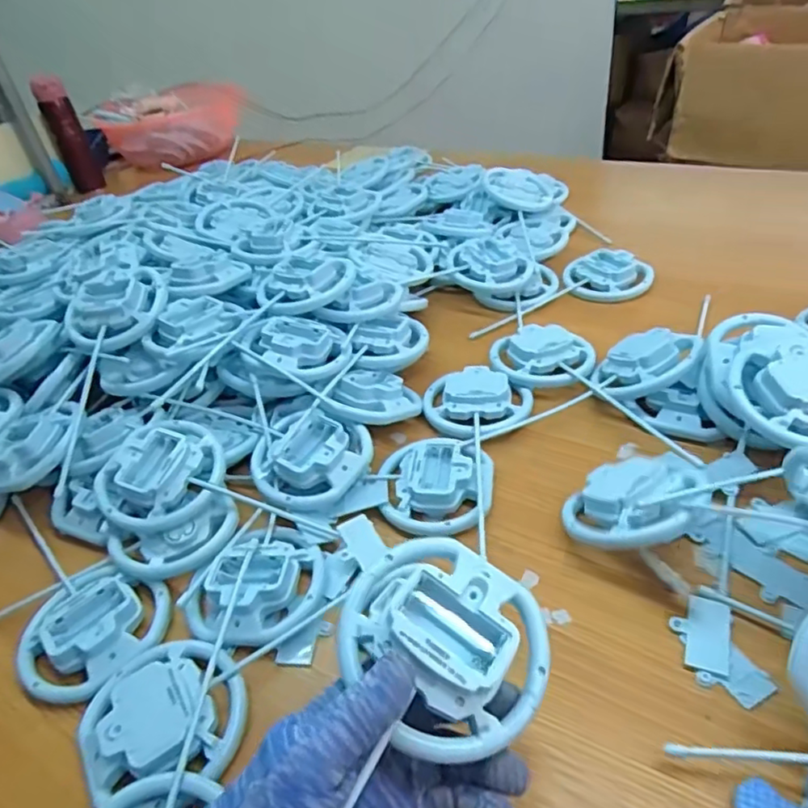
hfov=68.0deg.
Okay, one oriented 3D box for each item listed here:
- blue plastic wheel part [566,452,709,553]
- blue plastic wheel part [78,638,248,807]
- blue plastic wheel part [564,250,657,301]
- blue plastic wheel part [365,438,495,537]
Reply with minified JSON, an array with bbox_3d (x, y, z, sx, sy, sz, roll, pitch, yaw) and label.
[{"bbox_3d":[0.167,0.069,0.436,0.094,0.035,0.094,-7,39,32],"label":"blue plastic wheel part"},{"bbox_3d":[-0.152,0.186,0.375,0.097,0.021,0.090,-12,40,-3],"label":"blue plastic wheel part"},{"bbox_3d":[0.251,-0.159,0.738,0.103,0.025,0.082,4,53,19],"label":"blue plastic wheel part"},{"bbox_3d":[0.024,0.065,0.499,0.099,0.026,0.091,-6,40,5],"label":"blue plastic wheel part"}]

